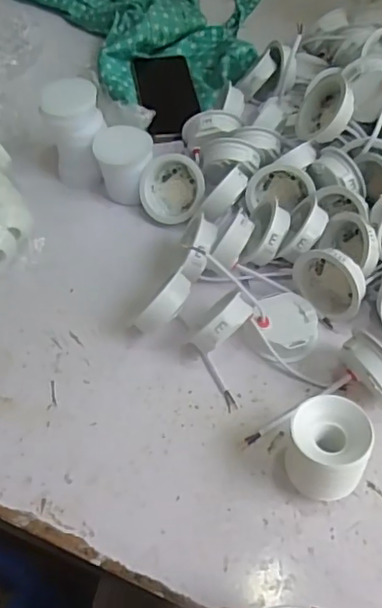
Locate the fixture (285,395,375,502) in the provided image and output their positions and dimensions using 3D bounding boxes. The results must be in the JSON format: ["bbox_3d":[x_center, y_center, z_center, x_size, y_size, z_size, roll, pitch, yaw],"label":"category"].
[{"bbox_3d":[0.103,0.113,0.434,0.061,0.071,0.061,37,63,24],"label":"fixture"}]

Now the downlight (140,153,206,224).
[{"bbox_3d":[-0.018,-0.125,0.620,0.067,0.072,0.030,1,11,31],"label":"downlight"}]

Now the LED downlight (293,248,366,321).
[{"bbox_3d":[0.133,-0.020,0.533,0.035,0.064,0.072,-35,60,-21],"label":"LED downlight"}]

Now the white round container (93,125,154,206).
[{"bbox_3d":[-0.074,-0.154,0.637,0.056,0.070,0.055,-1,54,1],"label":"white round container"}]

